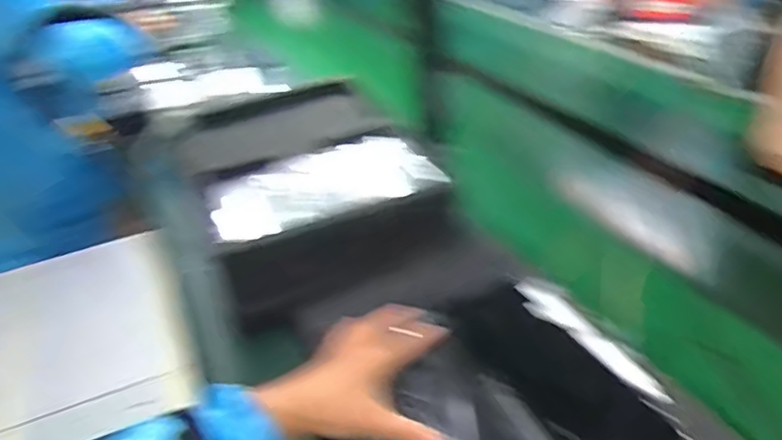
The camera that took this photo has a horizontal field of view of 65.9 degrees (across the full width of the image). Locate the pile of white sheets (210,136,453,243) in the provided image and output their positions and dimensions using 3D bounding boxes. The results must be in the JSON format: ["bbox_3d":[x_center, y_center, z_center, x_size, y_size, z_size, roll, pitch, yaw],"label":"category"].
[{"bbox_3d":[-0.086,-0.042,0.775,0.283,0.028,0.178,-16,31,-13],"label":"pile of white sheets"}]

